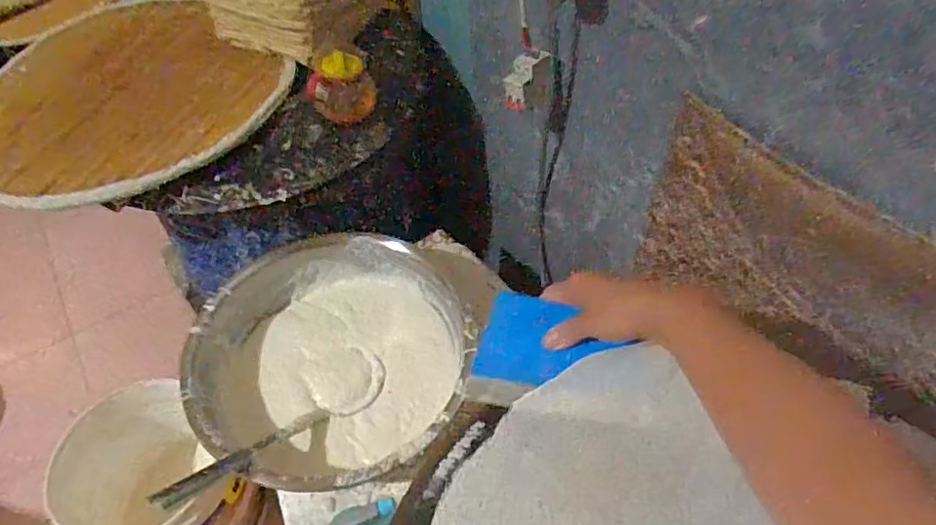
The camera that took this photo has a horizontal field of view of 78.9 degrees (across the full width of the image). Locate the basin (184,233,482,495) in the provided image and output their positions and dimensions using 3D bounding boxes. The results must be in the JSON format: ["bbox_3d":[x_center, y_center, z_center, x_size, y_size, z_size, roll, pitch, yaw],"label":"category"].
[{"bbox_3d":[-0.192,0.128,0.824,0.354,0.117,0.377,17,53,14],"label":"basin"}]

